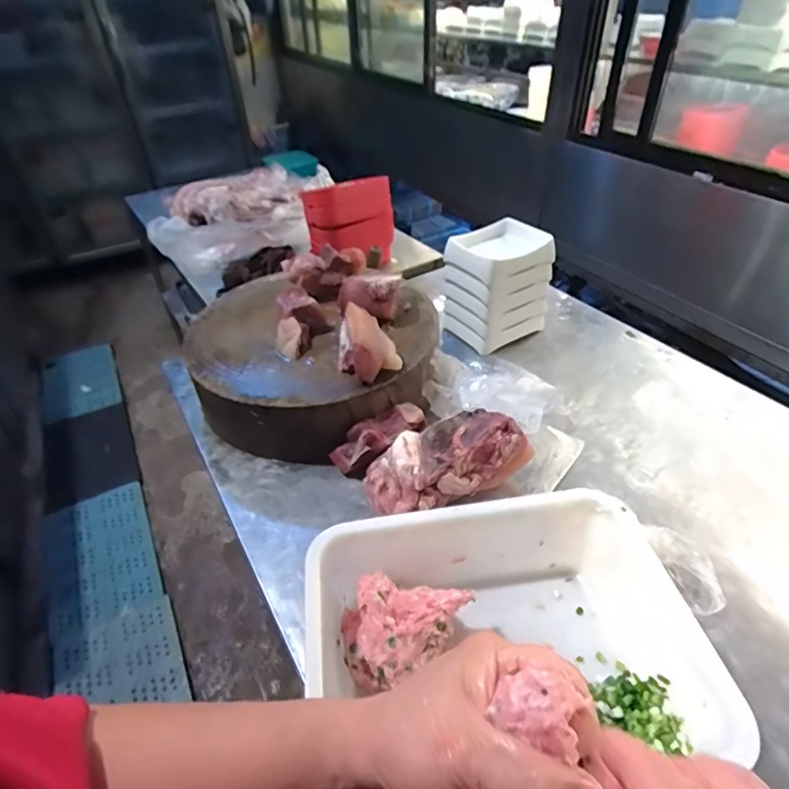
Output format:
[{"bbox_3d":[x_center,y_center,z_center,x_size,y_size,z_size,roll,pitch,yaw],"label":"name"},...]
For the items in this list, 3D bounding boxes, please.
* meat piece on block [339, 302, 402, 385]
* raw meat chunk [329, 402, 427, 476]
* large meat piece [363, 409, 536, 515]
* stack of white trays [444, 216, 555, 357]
[{"bbox_3d":[-0.039,-0.079,0.714,0.081,0.066,0.112,-7,41,-5],"label":"meat piece on block"},{"bbox_3d":[-0.025,0.056,0.700,0.138,0.039,0.048,-31,46,-6],"label":"raw meat chunk"},{"bbox_3d":[0.065,0.088,0.651,0.205,0.084,0.101,-15,42,-15],"label":"large meat piece"},{"bbox_3d":[0.180,-0.195,0.905,0.147,0.165,0.140,-27,46,-26],"label":"stack of white trays"}]

